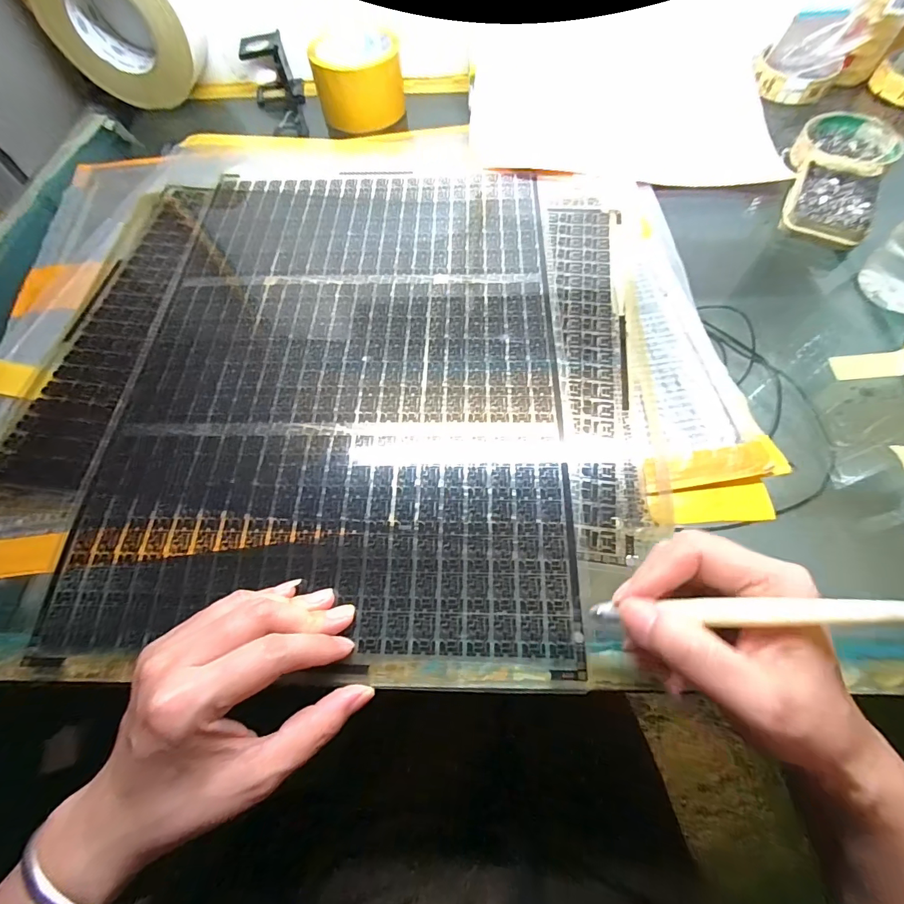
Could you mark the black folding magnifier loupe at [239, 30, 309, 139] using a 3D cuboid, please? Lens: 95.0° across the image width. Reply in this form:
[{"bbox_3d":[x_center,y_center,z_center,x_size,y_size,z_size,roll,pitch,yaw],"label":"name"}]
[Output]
[{"bbox_3d":[-0.206,-0.430,0.491,0.053,0.093,0.047,-17,64,-6],"label":"black folding magnifier loupe"}]

